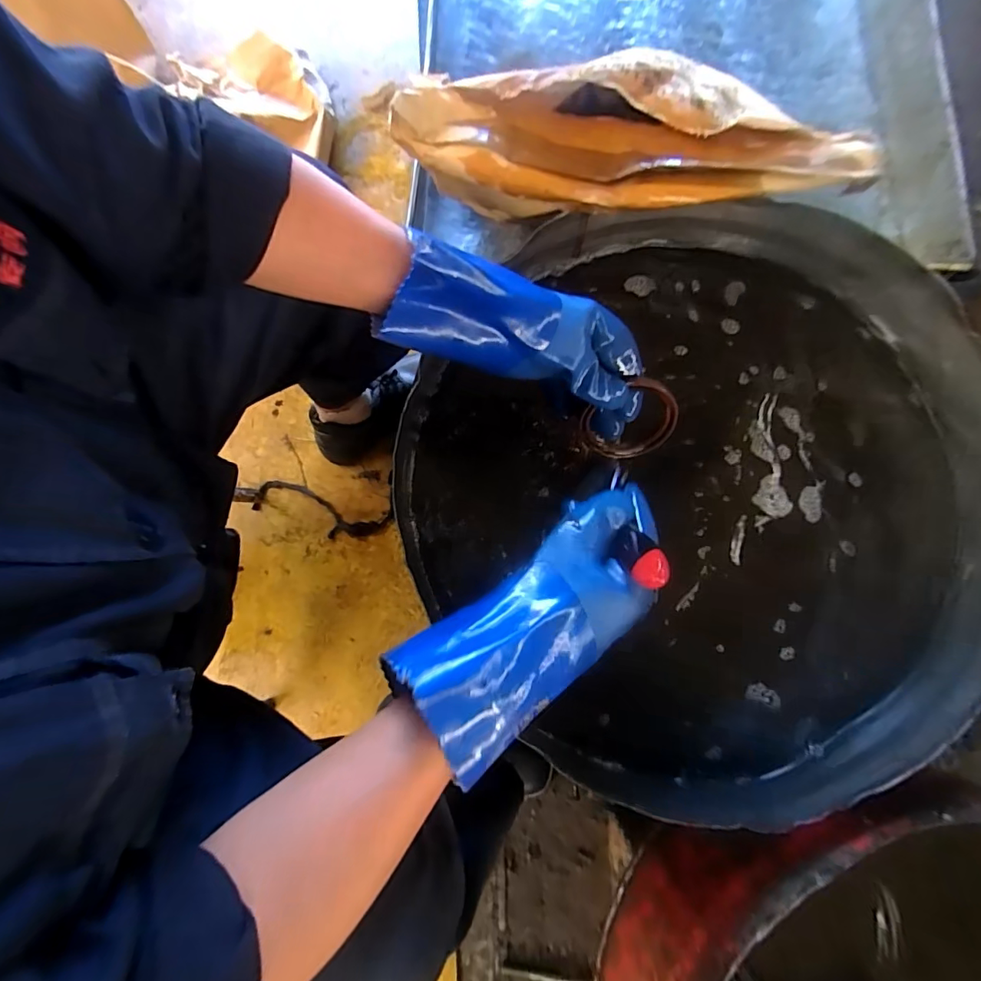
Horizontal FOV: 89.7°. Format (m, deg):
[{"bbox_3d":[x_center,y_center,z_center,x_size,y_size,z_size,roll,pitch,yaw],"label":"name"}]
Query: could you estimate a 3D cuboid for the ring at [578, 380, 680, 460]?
[{"bbox_3d":[0.126,-0.063,0.454,0.086,0.083,0.012,-6,44,14],"label":"ring"}]

